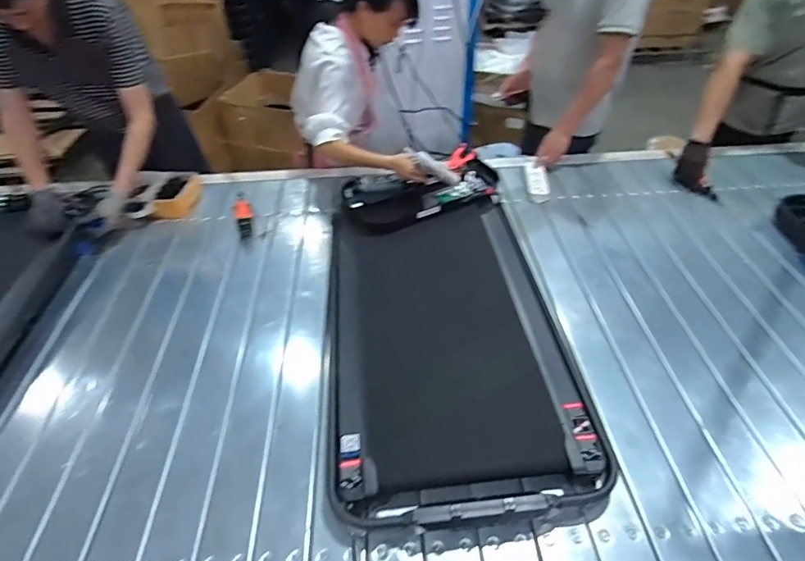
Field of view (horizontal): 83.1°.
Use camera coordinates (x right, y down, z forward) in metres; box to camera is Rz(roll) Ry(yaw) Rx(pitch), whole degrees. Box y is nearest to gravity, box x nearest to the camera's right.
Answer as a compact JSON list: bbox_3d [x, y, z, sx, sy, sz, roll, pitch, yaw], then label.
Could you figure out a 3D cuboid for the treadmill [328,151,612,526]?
[{"bbox_3d":[0.086,0.064,1.204,0.530,0.142,1.085,-5,45,-3],"label":"treadmill"}]

